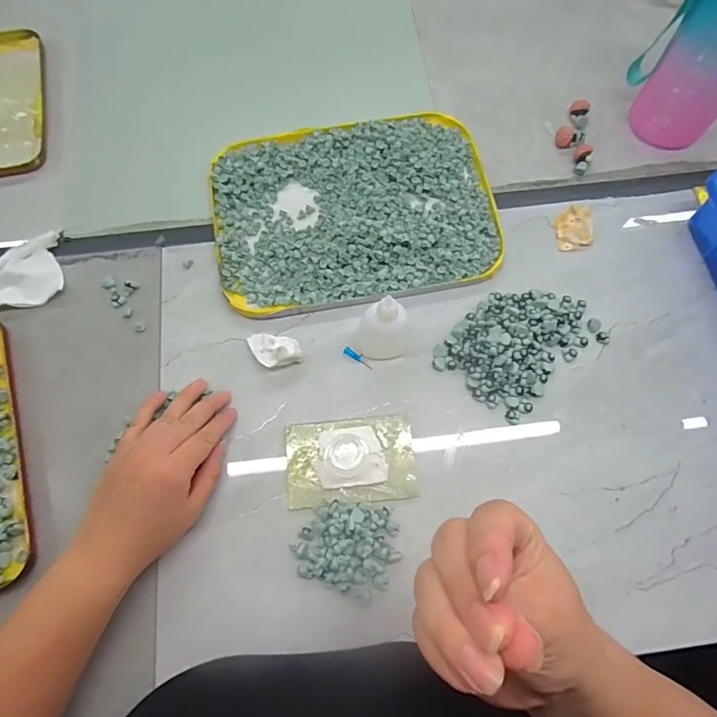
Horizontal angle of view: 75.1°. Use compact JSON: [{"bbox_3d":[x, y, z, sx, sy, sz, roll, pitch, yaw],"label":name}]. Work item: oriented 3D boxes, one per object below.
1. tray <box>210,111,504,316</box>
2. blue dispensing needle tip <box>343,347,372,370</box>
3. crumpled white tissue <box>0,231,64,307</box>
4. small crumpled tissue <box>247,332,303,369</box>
[{"bbox_3d":[-0.005,-0.150,0.465,0.272,0.025,0.197,-12,71,-3],"label":"tray"},{"bbox_3d":[0.000,-0.001,0.421,0.030,0.004,0.007,30,74,10],"label":"blue dispensing needle tip"},{"bbox_3d":[-0.330,-0.083,0.454,0.077,0.014,0.071,-13,71,-4],"label":"crumpled white tissue"},{"bbox_3d":[-0.075,-0.011,0.414,0.045,0.020,0.035,-13,71,-4],"label":"small crumpled tissue"}]

